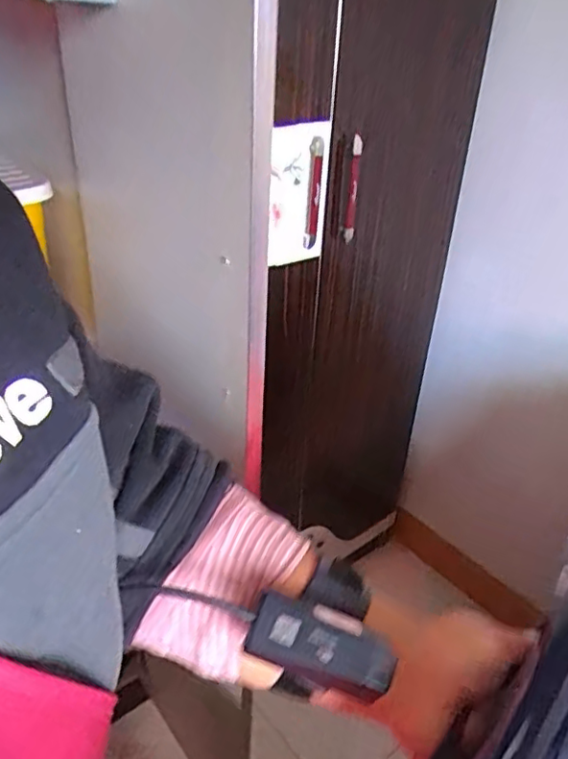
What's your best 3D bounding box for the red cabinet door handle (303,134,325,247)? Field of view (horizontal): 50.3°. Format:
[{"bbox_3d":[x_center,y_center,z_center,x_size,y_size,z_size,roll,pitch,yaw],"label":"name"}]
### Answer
[{"bbox_3d":[0.043,-0.267,0.880,0.022,0.156,0.019,-2,32,-8],"label":"red cabinet door handle"}]

